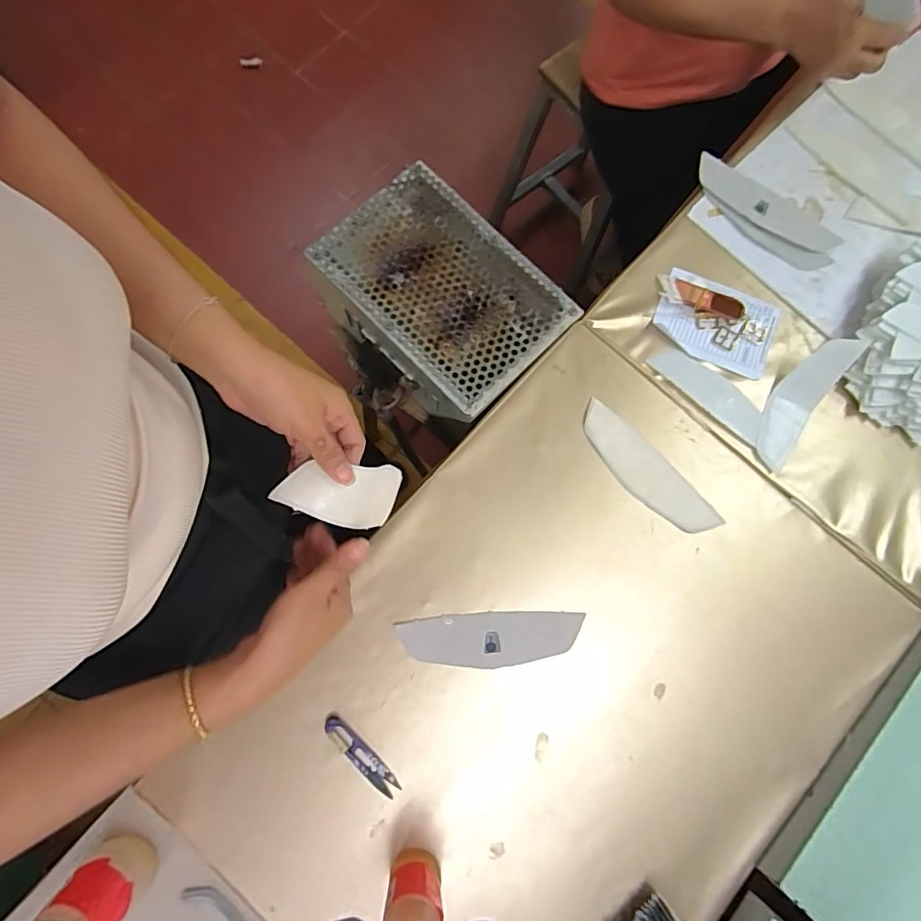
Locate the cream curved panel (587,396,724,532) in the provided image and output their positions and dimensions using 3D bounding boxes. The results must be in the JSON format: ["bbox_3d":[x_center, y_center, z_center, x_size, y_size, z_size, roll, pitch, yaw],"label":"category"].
[{"bbox_3d":[0.214,0.013,0.600,0.055,0.004,0.191,-42,82,-8],"label":"cream curved panel"}]

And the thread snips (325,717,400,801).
[{"bbox_3d":[-0.104,0.309,0.534,0.099,0.012,0.022,43,81,7],"label":"thread snips"}]

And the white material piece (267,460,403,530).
[{"bbox_3d":[-0.092,0.031,0.431,0.047,0.115,0.048,-13,75,39],"label":"white material piece"}]

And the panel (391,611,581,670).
[{"bbox_3d":[0.034,0.196,0.564,0.196,0.005,0.055,-2,79,-2],"label":"panel"}]

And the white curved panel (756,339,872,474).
[{"bbox_3d":[0.396,-0.070,0.604,0.048,0.026,0.164,31,99,5],"label":"white curved panel"}]

